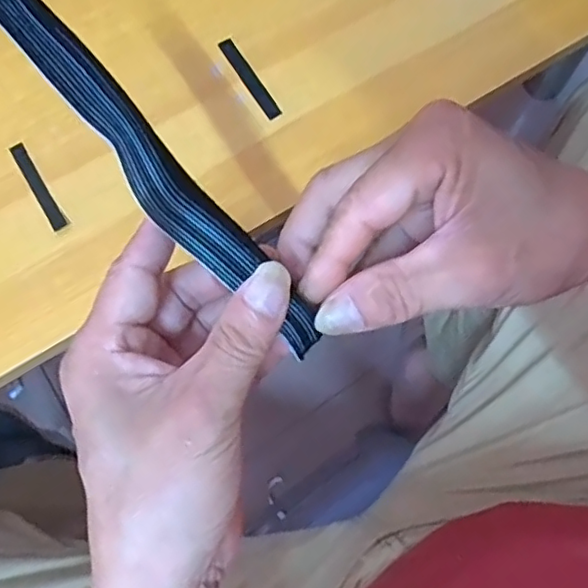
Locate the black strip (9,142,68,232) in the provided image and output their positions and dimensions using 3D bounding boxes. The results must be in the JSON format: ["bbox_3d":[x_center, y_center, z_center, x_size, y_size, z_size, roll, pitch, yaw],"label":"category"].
[{"bbox_3d":[-0.162,-0.069,0.383,0.009,0.004,0.067,-31,76,-10],"label":"black strip"}]

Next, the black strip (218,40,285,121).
[{"bbox_3d":[-0.030,-0.147,0.411,0.011,0.004,0.071,-30,75,-10],"label":"black strip"}]

